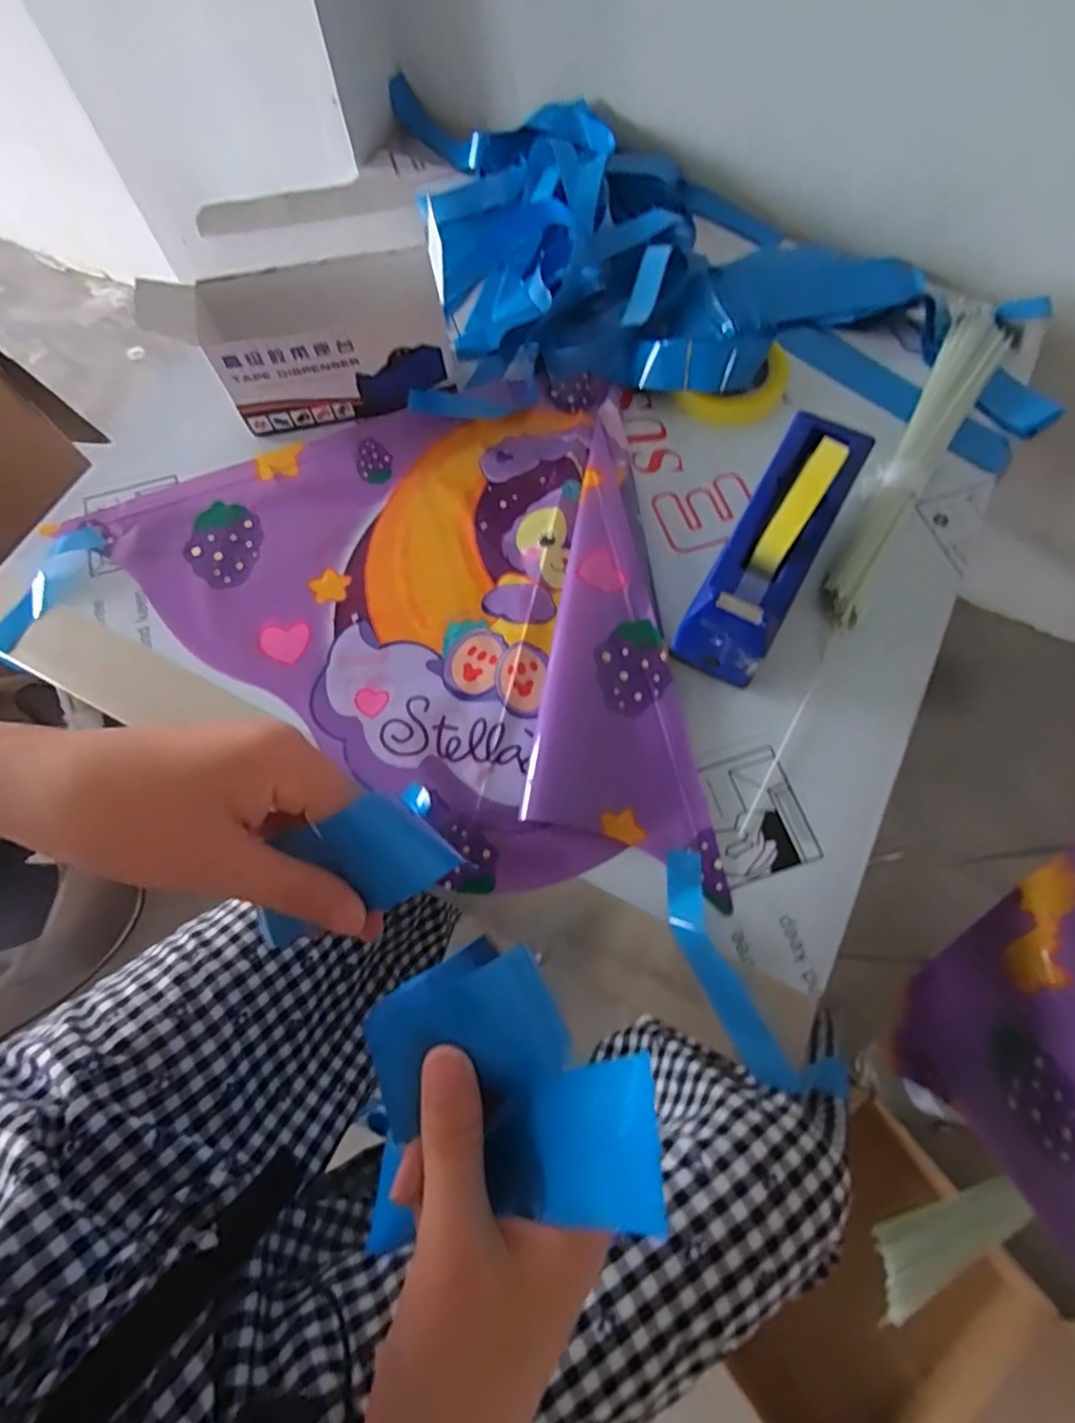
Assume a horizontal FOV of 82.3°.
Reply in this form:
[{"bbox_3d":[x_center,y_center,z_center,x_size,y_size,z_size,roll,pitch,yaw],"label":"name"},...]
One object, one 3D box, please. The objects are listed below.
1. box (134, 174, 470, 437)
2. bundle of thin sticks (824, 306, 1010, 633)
[{"bbox_3d":[-0.189,-0.344,0.577,0.213,0.111,0.091,-7,70,0],"label":"box"},{"bbox_3d":[0.354,-0.236,0.568,0.048,0.026,0.388,30,74,12],"label":"bundle of thin sticks"}]

